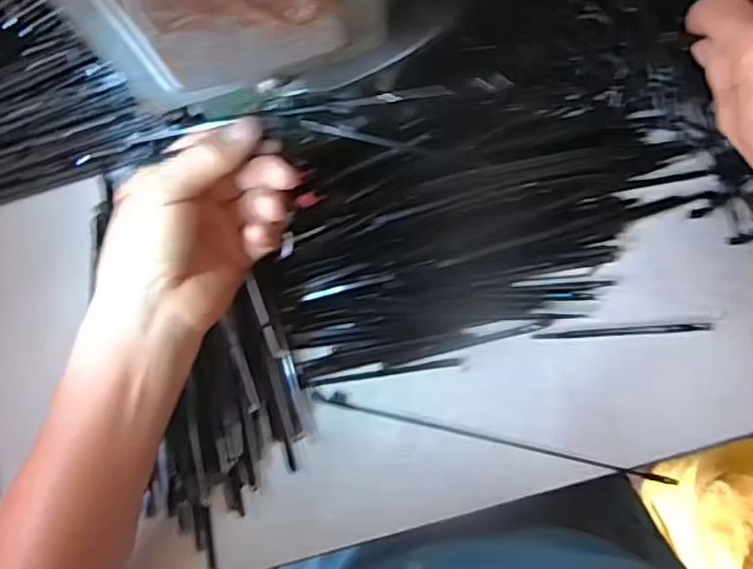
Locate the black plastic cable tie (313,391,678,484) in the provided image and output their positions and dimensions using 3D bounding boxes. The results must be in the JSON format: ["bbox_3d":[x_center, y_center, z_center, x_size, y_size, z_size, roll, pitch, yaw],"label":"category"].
[{"bbox_3d":[0.063,0.085,0.345,0.202,0.004,0.006,13,84,4],"label":"black plastic cable tie"}]

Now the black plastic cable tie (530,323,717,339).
[{"bbox_3d":[0.139,0.026,0.351,0.096,0.004,0.005,-3,83,2],"label":"black plastic cable tie"}]

